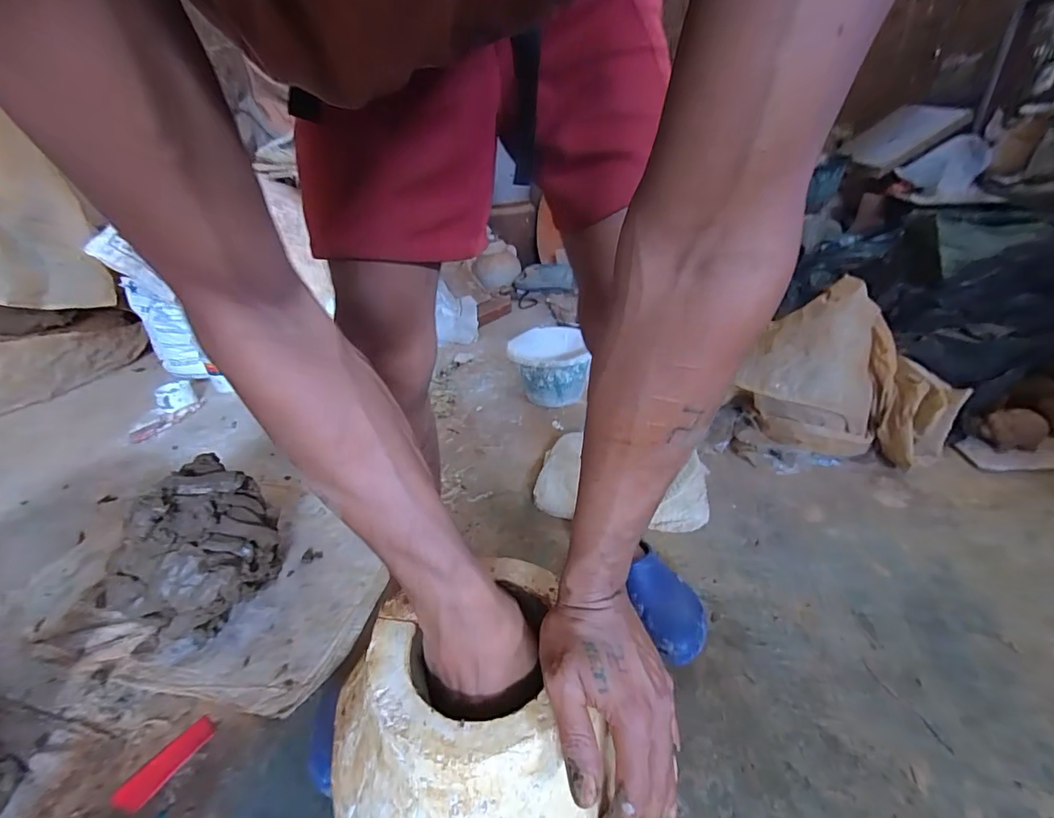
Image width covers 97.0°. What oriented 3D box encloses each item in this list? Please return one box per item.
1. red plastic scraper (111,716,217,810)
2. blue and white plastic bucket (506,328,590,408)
[{"bbox_3d":[-0.476,0.466,0.615,0.045,0.004,0.112,14,36,29],"label":"red plastic scraper"},{"bbox_3d":[0.062,-0.110,1.326,0.198,0.174,0.192,-4,31,3],"label":"blue and white plastic bucket"}]

